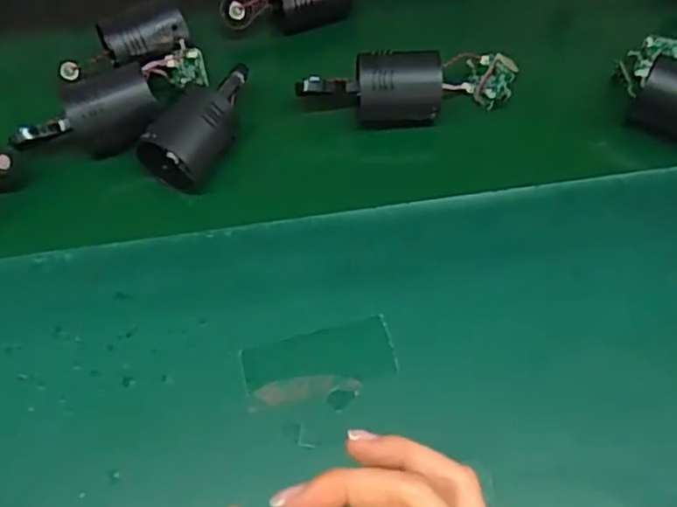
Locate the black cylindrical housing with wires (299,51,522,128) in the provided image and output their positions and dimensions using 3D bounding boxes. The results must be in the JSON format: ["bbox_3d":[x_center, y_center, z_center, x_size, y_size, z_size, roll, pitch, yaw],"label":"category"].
[{"bbox_3d":[0.060,-0.137,0.563,0.182,0.049,0.059,-12,59,-8],"label":"black cylindrical housing with wires"}]

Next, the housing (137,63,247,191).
[{"bbox_3d":[-0.104,-0.108,0.545,0.049,0.042,0.125,27,61,15],"label":"housing"}]

